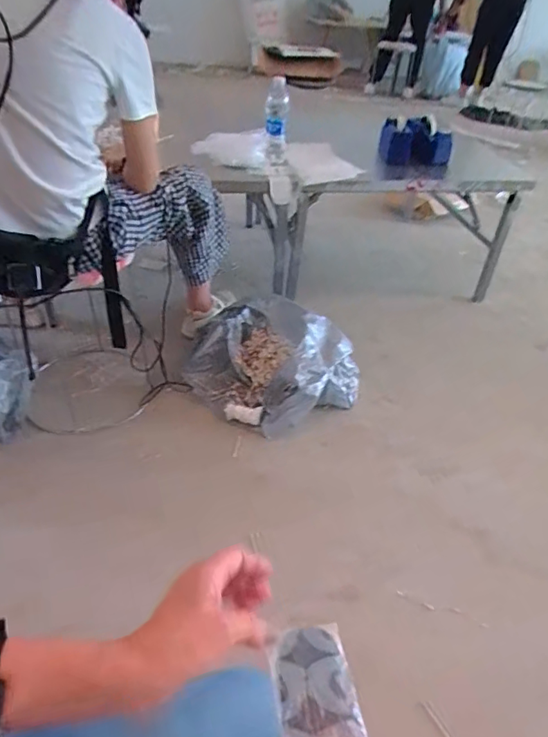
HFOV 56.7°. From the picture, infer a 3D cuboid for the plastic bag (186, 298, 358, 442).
[{"bbox_3d":[-0.005,-0.032,1.450,0.435,0.163,0.415,33,47,31],"label":"plastic bag"}]

